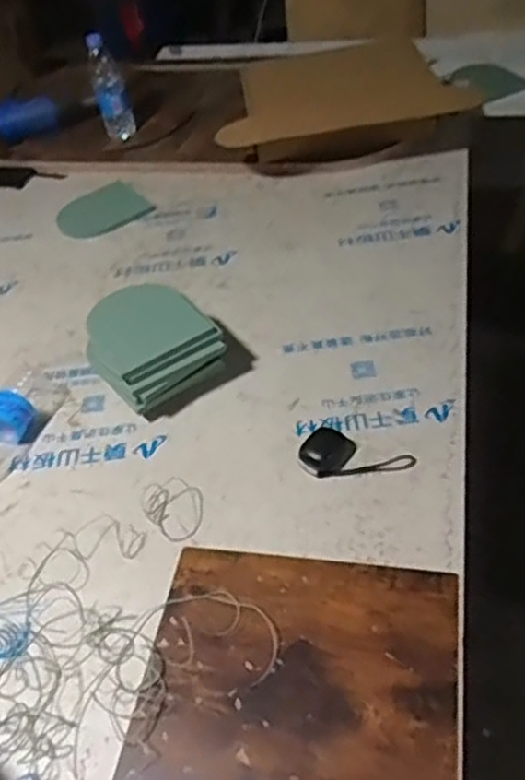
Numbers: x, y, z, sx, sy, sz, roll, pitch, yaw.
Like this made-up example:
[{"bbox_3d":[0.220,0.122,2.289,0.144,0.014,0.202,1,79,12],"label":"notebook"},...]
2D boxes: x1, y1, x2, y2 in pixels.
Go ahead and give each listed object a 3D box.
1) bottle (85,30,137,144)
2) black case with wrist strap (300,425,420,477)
[{"bbox_3d":[-0.326,-0.646,1.536,0.070,0.218,0.063,-16,46,-6],"label":"bottle"},{"bbox_3d":[0.121,0.093,0.938,0.140,0.022,0.072,17,51,21],"label":"black case with wrist strap"}]

